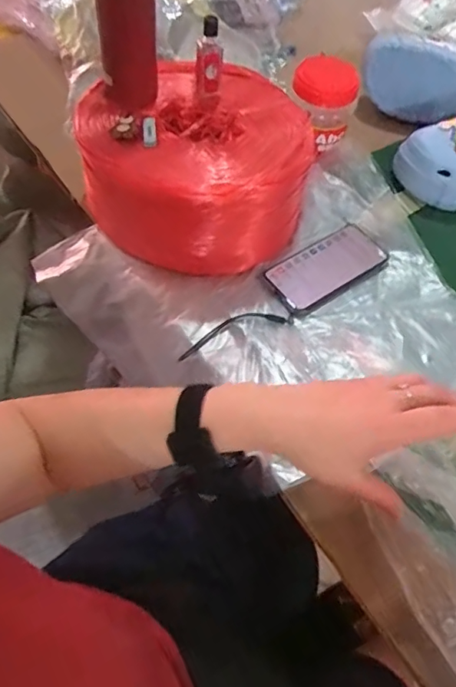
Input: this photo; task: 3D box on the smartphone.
[{"bbox_3d":[0.127,-0.097,0.656,0.167,0.011,0.079,-30,64,-22],"label":"smartphone"}]

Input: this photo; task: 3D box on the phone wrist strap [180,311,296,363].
[{"bbox_3d":[0.007,-0.016,0.600,0.143,0.006,0.030,-18,76,-11],"label":"phone wrist strap"}]

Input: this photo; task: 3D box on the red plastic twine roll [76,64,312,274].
[{"bbox_3d":[-0.040,-0.223,0.655,0.253,0.131,0.248,2,56,-3],"label":"red plastic twine roll"}]

